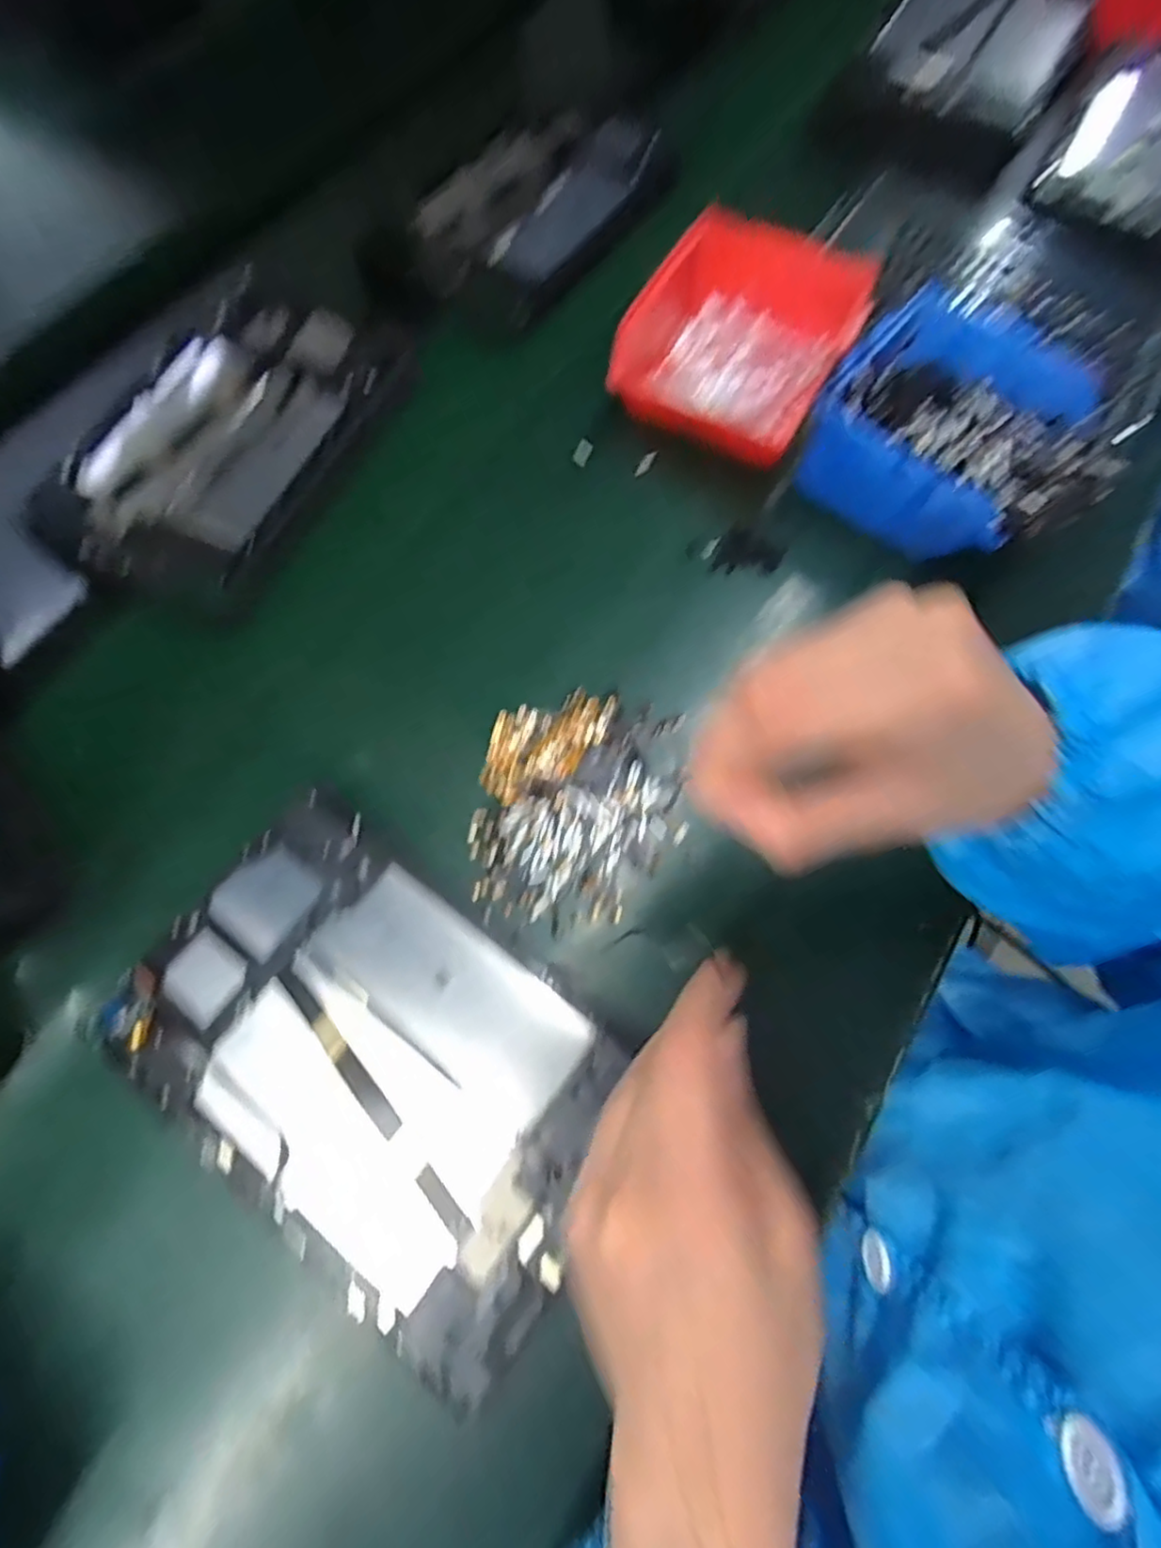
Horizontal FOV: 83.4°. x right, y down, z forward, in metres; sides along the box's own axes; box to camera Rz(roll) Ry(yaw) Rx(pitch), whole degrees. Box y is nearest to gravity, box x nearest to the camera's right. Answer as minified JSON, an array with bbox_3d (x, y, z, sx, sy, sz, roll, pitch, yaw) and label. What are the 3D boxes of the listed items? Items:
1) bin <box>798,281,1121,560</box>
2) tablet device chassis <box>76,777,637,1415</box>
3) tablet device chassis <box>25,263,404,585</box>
[{"bbox_3d":[0.230,-0.203,0.399,0.133,0.061,0.159,-40,75,-12],"label":"bin"},{"bbox_3d":[-0.094,0.131,0.301,0.230,0.017,0.149,35,73,12],"label":"tablet device chassis"},{"bbox_3d":[-0.226,-0.224,0.423,0.156,0.011,0.232,21,73,8],"label":"tablet device chassis"}]

